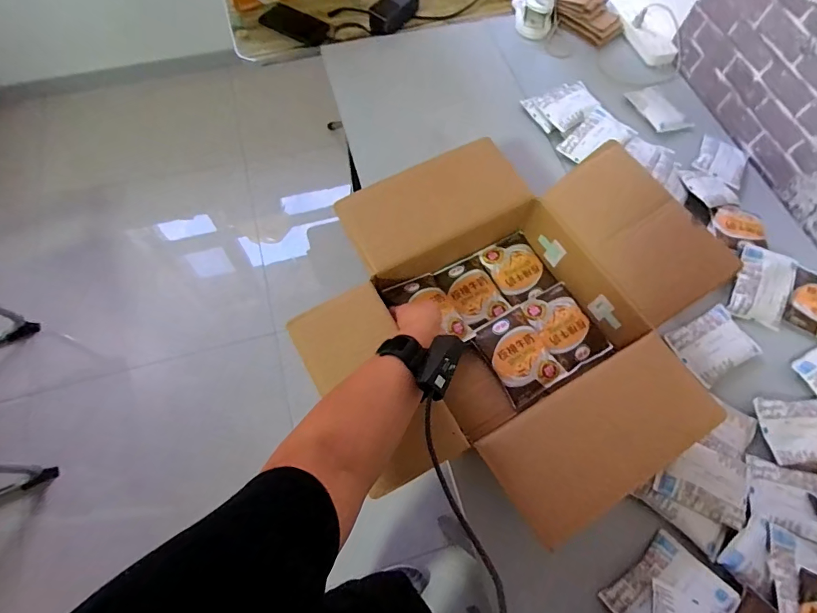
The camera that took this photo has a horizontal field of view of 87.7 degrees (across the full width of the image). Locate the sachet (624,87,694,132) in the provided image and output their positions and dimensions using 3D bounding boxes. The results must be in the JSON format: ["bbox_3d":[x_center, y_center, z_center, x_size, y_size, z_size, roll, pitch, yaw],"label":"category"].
[{"bbox_3d":[0.547,-0.431,0.931,0.076,0.013,0.137,-23,70,-12],"label":"sachet"}]

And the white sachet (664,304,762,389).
[{"bbox_3d":[0.505,0.062,0.701,0.130,0.011,0.096,-25,70,-13],"label":"white sachet"}]

